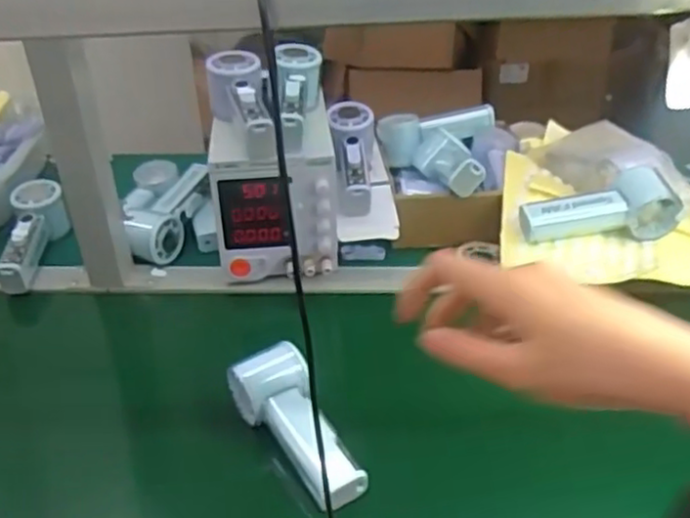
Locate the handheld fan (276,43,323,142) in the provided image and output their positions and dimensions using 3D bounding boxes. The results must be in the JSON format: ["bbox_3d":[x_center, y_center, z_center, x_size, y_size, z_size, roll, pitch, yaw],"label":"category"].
[{"bbox_3d":[-0.054,-0.167,0.737,0.052,0.052,0.156,1,47,2],"label":"handheld fan"}]

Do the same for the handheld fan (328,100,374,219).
[{"bbox_3d":[0.009,-0.116,0.799,0.052,0.043,0.157,-1,58,-2],"label":"handheld fan"}]

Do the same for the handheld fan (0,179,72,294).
[{"bbox_3d":[-0.358,-0.033,0.807,0.054,0.053,0.165,-5,34,-8],"label":"handheld fan"}]

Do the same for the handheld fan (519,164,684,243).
[{"bbox_3d":[0.257,-0.056,0.723,0.152,0.046,0.072,-2,34,-4],"label":"handheld fan"}]

